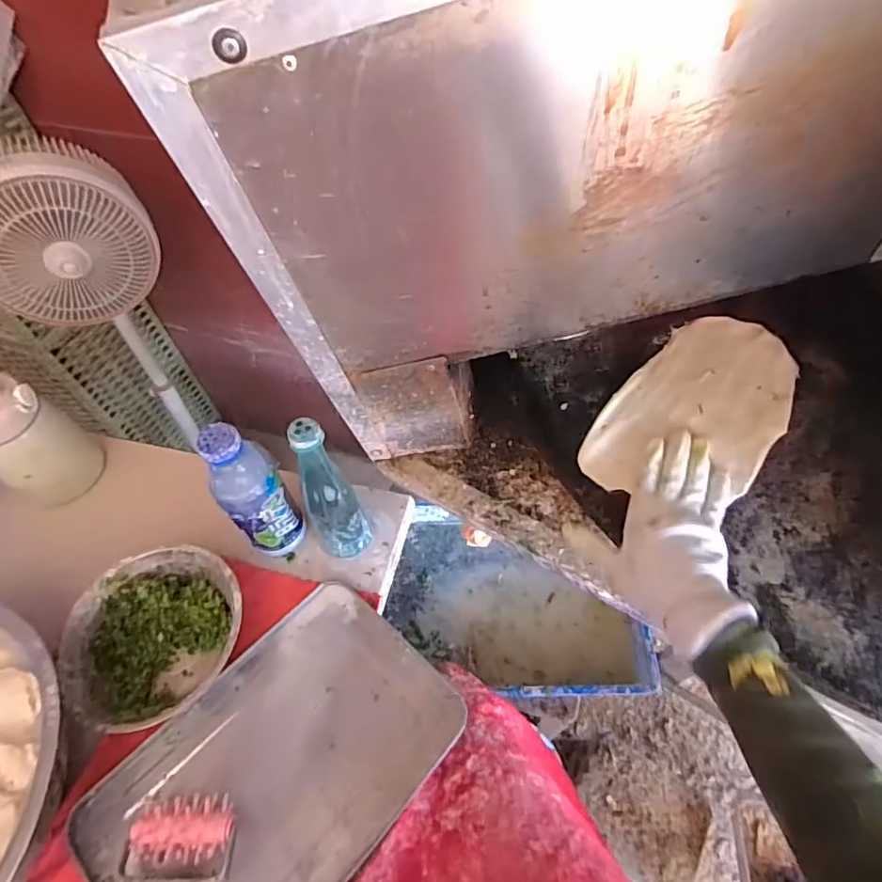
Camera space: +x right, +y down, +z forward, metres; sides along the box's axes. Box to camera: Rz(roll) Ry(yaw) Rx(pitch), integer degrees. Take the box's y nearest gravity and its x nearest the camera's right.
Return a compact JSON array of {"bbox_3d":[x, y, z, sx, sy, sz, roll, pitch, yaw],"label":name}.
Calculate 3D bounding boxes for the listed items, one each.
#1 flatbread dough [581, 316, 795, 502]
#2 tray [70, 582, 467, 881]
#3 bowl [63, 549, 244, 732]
[{"bbox_3d":[0.254,-0.030,0.534,0.145,0.012,0.232,35,76,22],"label":"flatbread dough"},{"bbox_3d":[-0.163,0.322,0.539,0.229,0.027,0.340,36,64,25],"label":"tray"},{"bbox_3d":[-0.311,0.211,0.605,0.178,0.062,0.178,-2,54,3],"label":"bowl"}]

